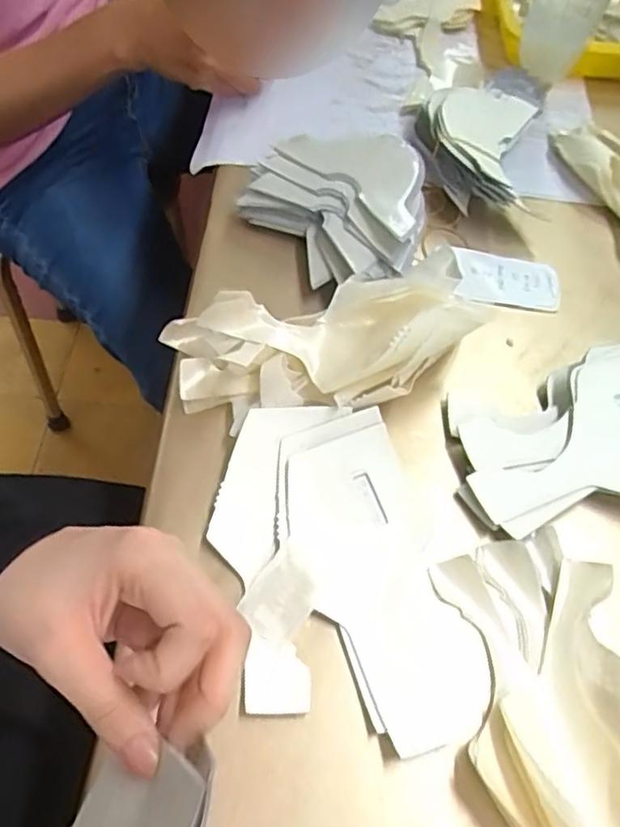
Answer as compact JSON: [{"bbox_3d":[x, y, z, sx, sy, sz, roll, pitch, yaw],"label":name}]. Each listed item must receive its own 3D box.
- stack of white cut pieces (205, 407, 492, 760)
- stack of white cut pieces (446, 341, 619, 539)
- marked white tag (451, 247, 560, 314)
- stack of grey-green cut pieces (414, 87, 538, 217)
[{"bbox_3d":[0.015,0.089,0.368,0.126,0.022,0.200,-12,61,-11],"label":"stack of white cut pieces"},{"bbox_3d":[0.191,0.010,0.426,0.198,0.028,0.096,-18,62,-14],"label":"stack of white cut pieces"},{"bbox_3d":[0.157,-0.107,0.506,0.080,0.014,0.054,9,59,1],"label":"marked white tag"},{"bbox_3d":[0.136,-0.231,0.538,0.095,0.036,0.112,15,59,5],"label":"stack of grey-green cut pieces"}]

